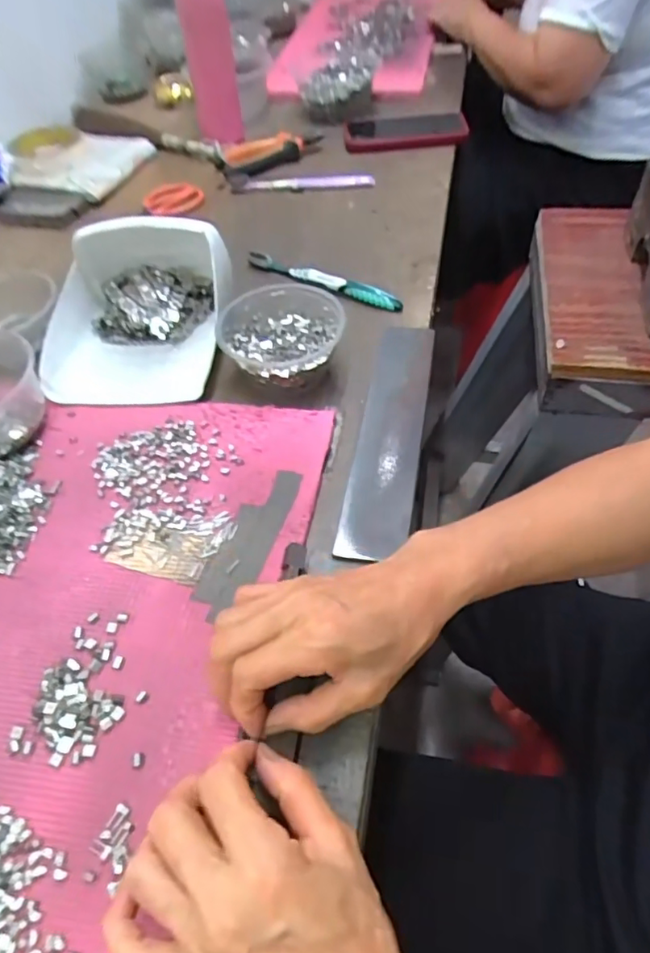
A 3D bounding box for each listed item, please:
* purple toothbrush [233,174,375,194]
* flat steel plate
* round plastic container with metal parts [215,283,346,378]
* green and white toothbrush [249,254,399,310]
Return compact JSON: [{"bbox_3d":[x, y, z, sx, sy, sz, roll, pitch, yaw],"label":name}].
[{"bbox_3d":[-0.029,-0.381,0.728,0.182,0.016,0.015,-3,51,3],"label":"purple toothbrush"},{"bbox_3d":[0.054,-0.041,0.453,0.050,0.007,0.244,4,53,15],"label":"flat steel plate"},{"bbox_3d":[-0.036,-0.117,0.490,0.106,0.047,0.096,-7,53,-2],"label":"round plastic container with metal parts"},{"bbox_3d":[-0.003,-0.203,0.580,0.180,0.018,0.009,24,58,20],"label":"green and white toothbrush"}]

